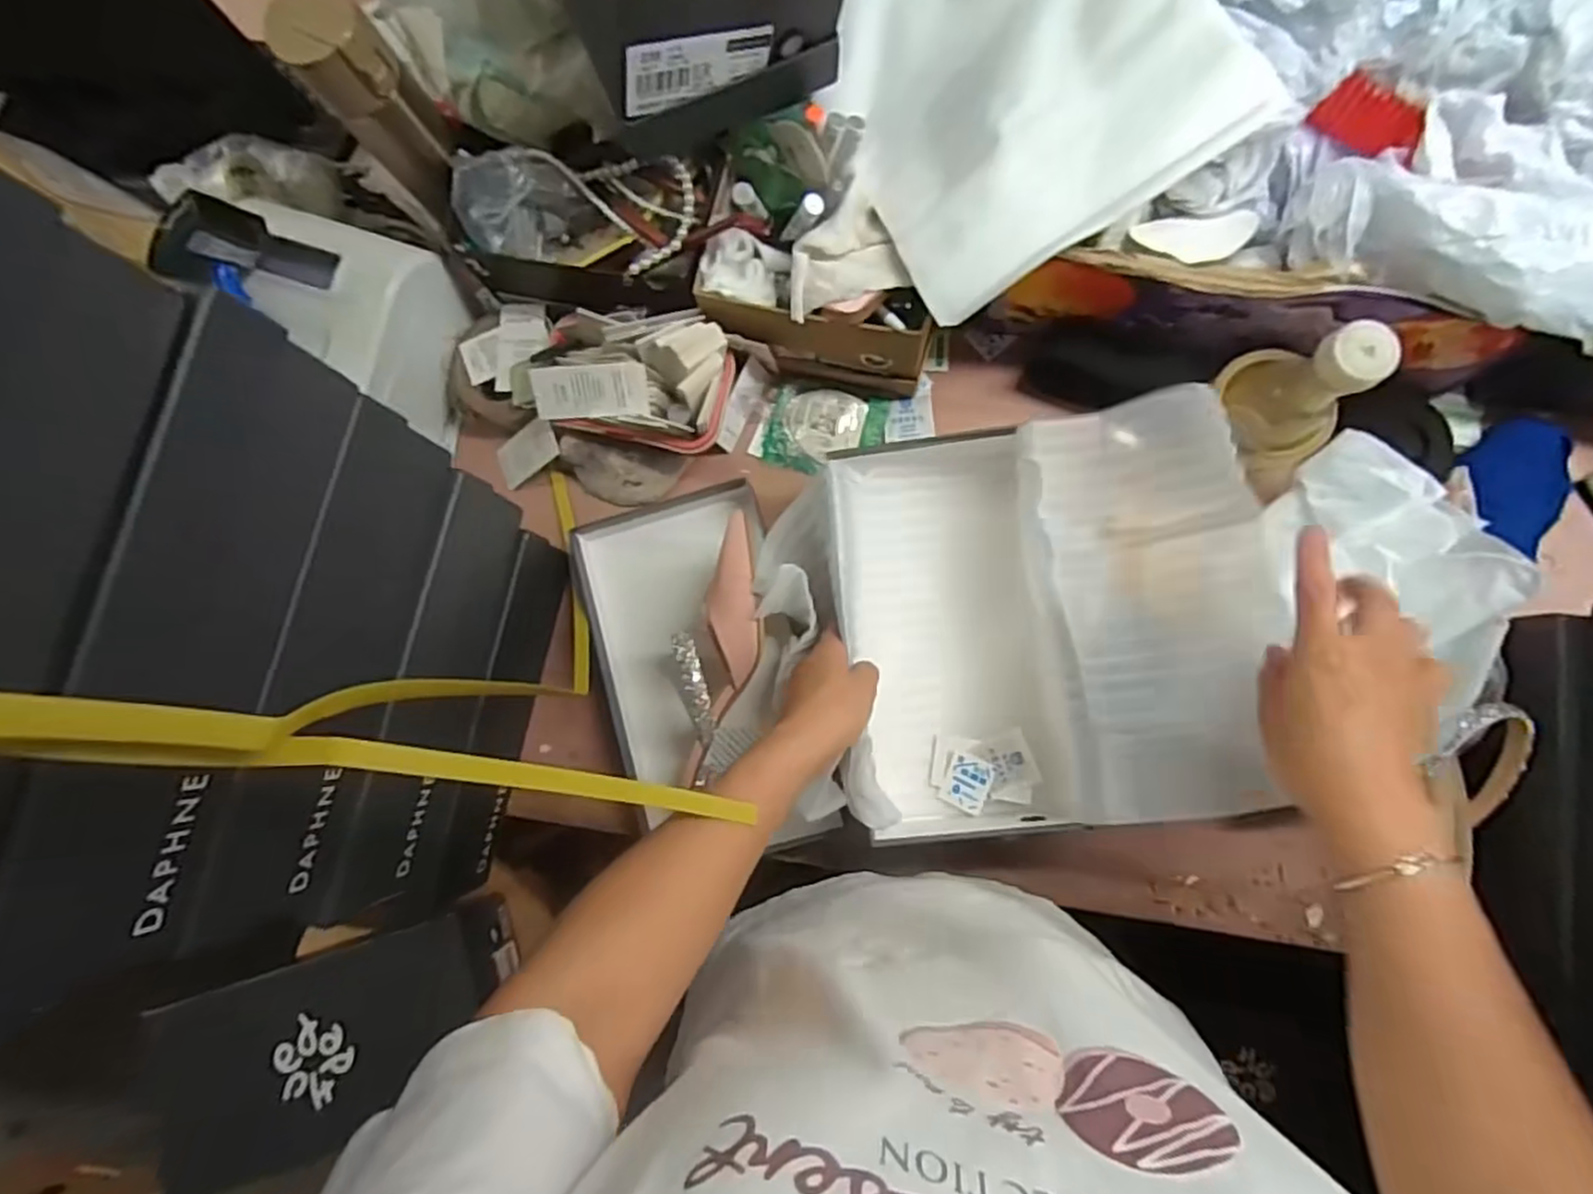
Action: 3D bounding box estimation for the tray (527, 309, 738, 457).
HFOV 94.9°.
[{"bbox_3d":[-0.141,-0.186,0.608,0.162,0.067,0.097,11,84,6],"label":"tray"}]

